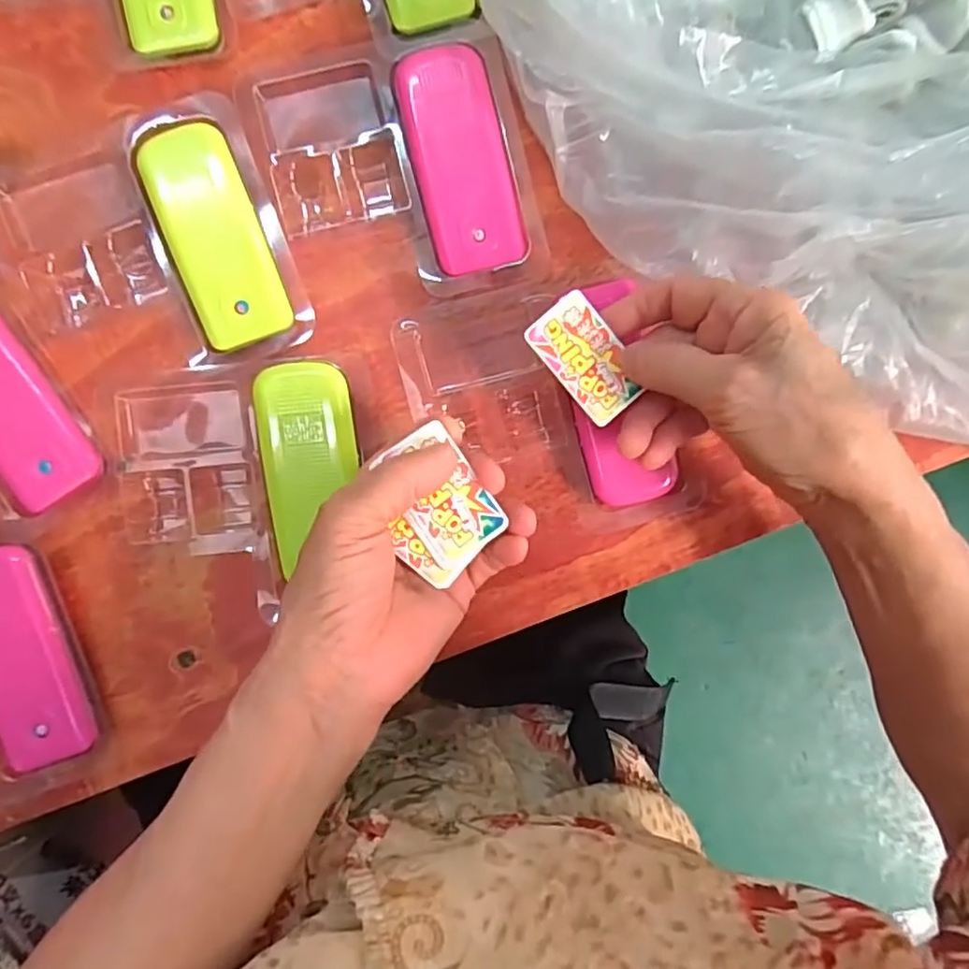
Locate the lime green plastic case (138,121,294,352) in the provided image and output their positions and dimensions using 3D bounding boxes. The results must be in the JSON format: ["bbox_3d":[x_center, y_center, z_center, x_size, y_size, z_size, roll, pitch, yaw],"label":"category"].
[{"bbox_3d":[-0.130,-0.119,0.305,0.044,0.019,0.104,-20,89,-1],"label":"lime green plastic case"}]

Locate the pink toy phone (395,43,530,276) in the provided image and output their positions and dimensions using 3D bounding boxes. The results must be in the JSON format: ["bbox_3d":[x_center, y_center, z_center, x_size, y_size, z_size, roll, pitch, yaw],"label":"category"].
[{"bbox_3d":[-0.011,-0.157,0.309,0.044,0.022,0.103,-14,89,-1],"label":"pink toy phone"}]

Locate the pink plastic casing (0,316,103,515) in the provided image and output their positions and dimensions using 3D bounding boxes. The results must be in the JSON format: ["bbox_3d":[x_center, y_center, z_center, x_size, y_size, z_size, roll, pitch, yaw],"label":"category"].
[{"bbox_3d":[-0.229,-0.038,0.300,0.040,0.014,0.103,-33,90,-1],"label":"pink plastic casing"}]

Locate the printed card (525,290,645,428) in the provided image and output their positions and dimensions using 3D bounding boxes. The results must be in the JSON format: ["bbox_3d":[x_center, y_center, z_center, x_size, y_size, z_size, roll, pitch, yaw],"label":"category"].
[{"bbox_3d":[0.044,-0.054,0.268,0.030,0.005,0.052,-39,90,-1],"label":"printed card"}]

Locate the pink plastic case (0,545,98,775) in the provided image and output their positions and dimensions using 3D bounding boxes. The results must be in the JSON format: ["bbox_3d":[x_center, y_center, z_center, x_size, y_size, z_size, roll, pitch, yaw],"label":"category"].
[{"bbox_3d":[-0.219,0.082,0.300,0.040,0.017,0.105,-15,89,-1],"label":"pink plastic case"}]

